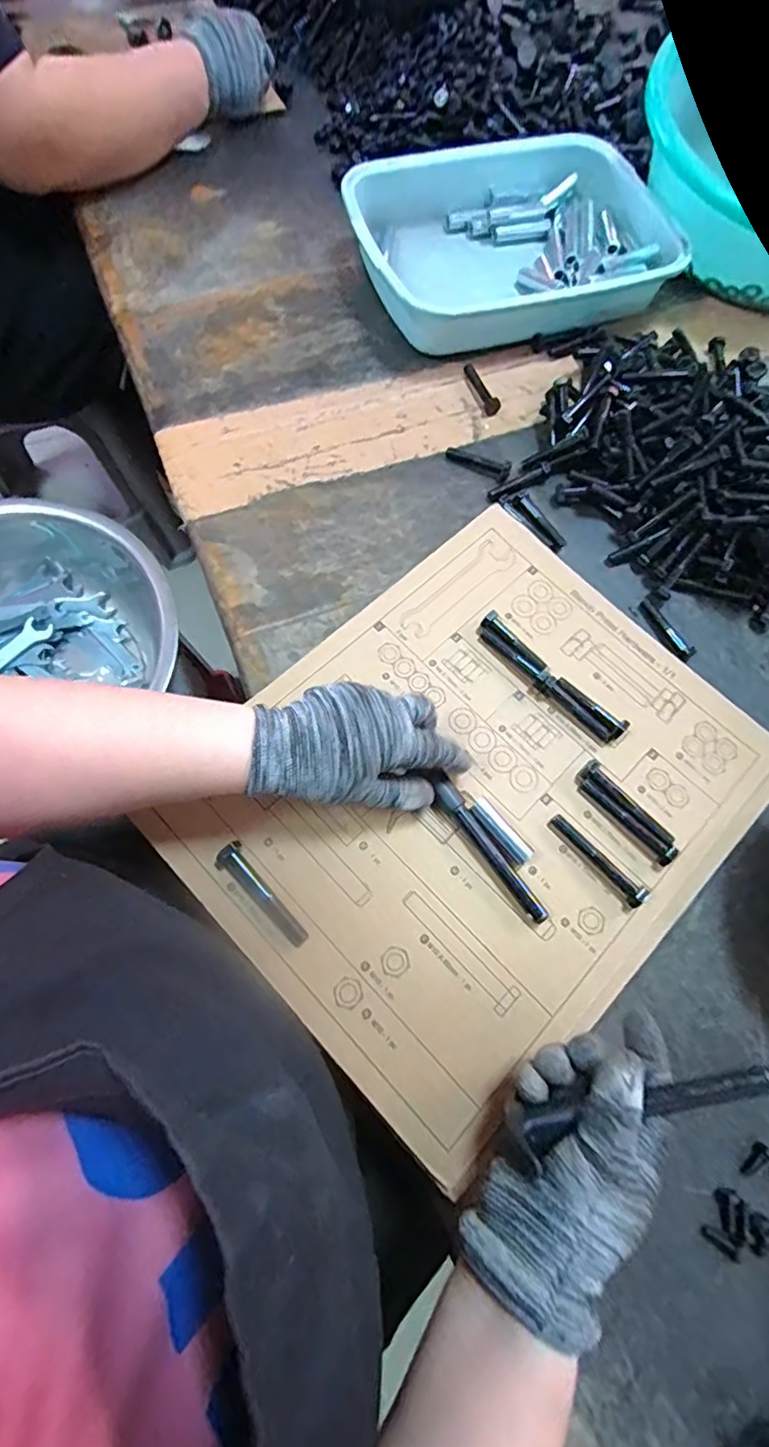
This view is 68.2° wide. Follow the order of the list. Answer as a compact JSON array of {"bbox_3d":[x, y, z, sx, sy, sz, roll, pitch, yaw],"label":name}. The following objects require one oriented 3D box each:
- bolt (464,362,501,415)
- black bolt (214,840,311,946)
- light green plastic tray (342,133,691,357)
[{"bbox_3d":[0.095,-0.326,0.550,0.014,0.011,0.068,-17,70,-8],"label":"bolt"},{"bbox_3d":[-0.076,0.108,0.357,0.018,0.014,0.075,-42,77,-16],"label":"black bolt"},{"bbox_3d":[0.135,-0.511,0.598,0.335,0.049,0.232,-16,71,-9],"label":"light green plastic tray"}]

